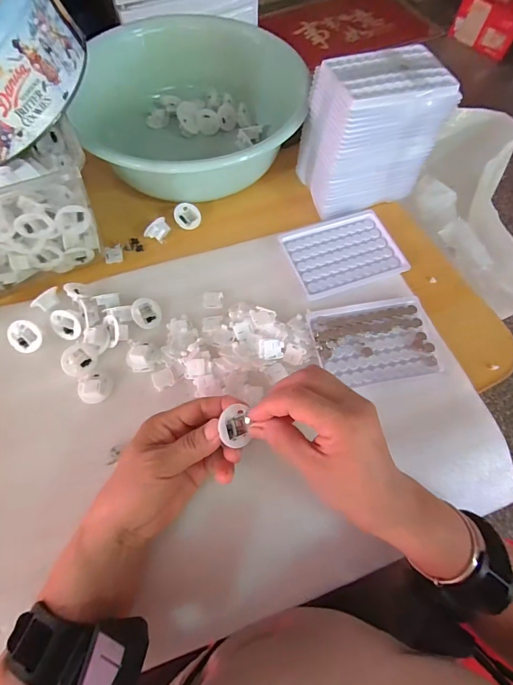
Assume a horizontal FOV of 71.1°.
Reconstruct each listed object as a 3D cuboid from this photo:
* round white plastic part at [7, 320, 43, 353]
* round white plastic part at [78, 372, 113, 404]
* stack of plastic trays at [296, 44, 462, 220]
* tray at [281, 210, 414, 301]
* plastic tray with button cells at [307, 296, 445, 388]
[{"bbox_3d":[-0.234,-0.006,0.362,0.033,0.014,0.029,32,69,13],"label":"round white plastic part"},{"bbox_3d":[-0.156,0.042,0.348,0.027,0.015,0.029,0,66,-1],"label":"round white plastic part"},{"bbox_3d":[0.134,-0.251,0.433,0.136,0.133,0.101,-18,67,-9],"label":"stack of plastic trays"},{"bbox_3d":[0.102,-0.108,0.426,0.126,0.005,0.097,-18,67,-9],"label":"tray"},{"bbox_3d":[0.125,-0.003,0.380,0.125,0.009,0.091,-9,66,-5],"label":"plastic tray with button cells"}]

